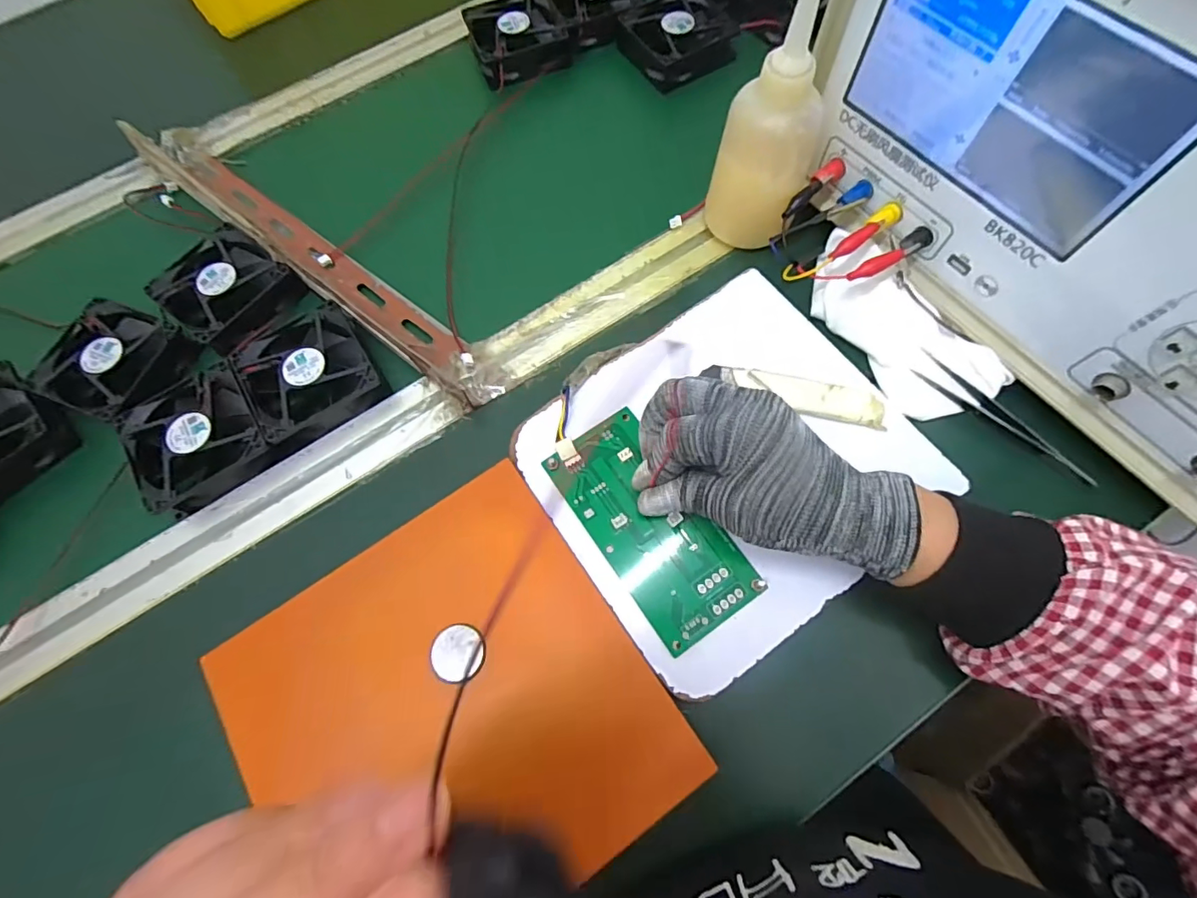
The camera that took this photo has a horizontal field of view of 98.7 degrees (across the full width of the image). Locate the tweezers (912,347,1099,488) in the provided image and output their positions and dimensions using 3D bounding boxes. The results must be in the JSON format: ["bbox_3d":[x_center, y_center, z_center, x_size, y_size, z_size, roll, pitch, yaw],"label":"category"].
[{"bbox_3d":[0.246,-0.016,0.315,0.018,0.008,0.117,-42,67,-9],"label":"tweezers"}]

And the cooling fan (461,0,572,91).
[{"bbox_3d":[-0.073,-0.372,0.467,0.082,0.027,0.090,-21,65,0],"label":"cooling fan"}]

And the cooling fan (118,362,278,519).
[{"bbox_3d":[-0.266,-0.009,0.342,0.078,0.025,0.082,-36,66,-6],"label":"cooling fan"}]

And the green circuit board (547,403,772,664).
[{"bbox_3d":[0.029,0.044,0.299,0.063,0.009,0.130,-35,73,-12],"label":"green circuit board"}]

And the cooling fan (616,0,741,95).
[{"bbox_3d":[0.069,-0.366,0.459,0.084,0.031,0.080,-30,65,-4],"label":"cooling fan"}]

